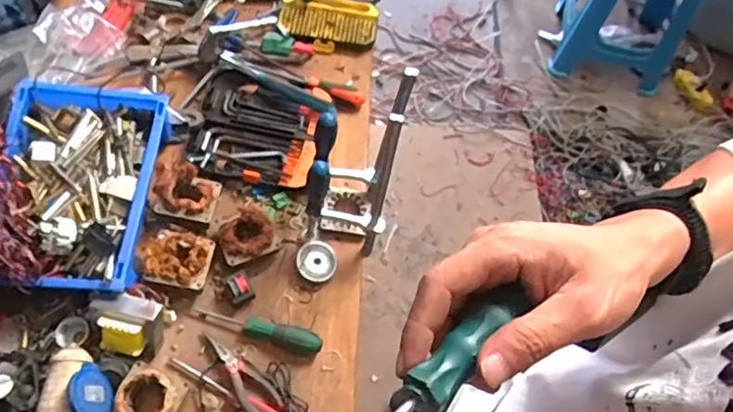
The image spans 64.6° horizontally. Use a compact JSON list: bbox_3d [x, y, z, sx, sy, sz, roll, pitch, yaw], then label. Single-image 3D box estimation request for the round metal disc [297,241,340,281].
[{"bbox_3d":[-0.072,0.079,0.873,0.056,0.026,0.061,2,62,-3],"label":"round metal disc"}]

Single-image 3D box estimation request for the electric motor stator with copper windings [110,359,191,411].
[{"bbox_3d":[-0.277,0.251,0.744,0.082,0.055,0.084,22,63,8],"label":"electric motor stator with copper windings"}]

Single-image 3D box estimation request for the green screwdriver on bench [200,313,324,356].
[{"bbox_3d":[-0.149,0.172,0.818,0.176,0.028,0.029,16,62,5],"label":"green screwdriver on bench"}]

